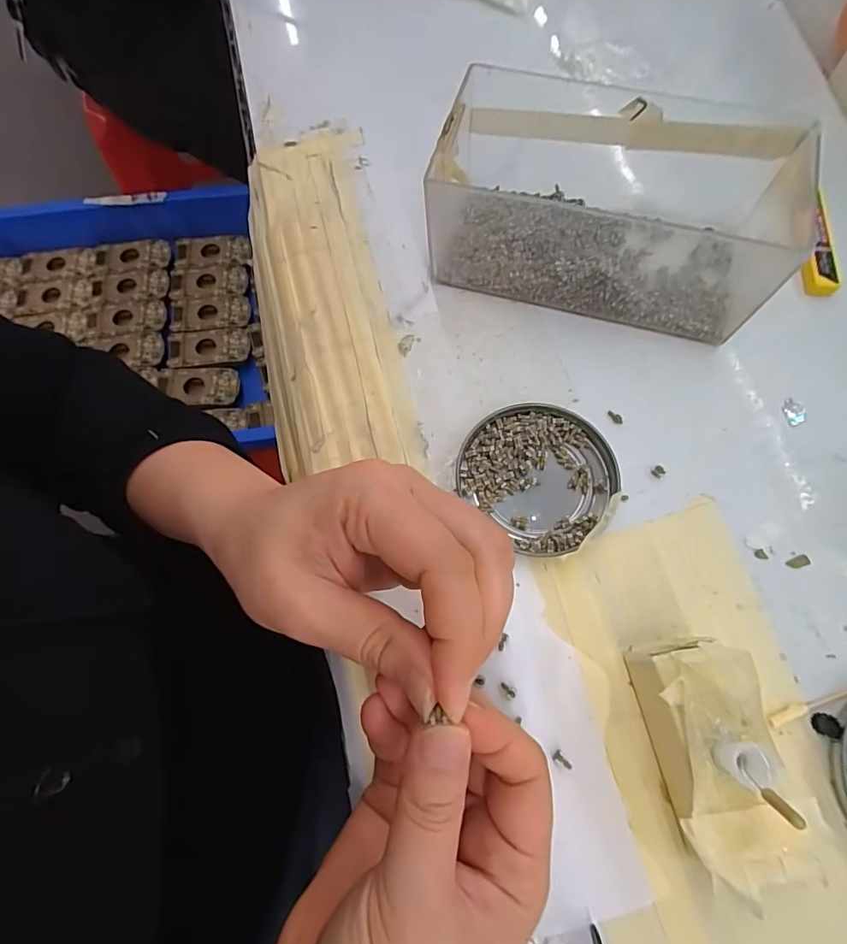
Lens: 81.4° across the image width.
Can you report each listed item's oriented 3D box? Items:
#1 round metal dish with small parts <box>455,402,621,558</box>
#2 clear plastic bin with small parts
[{"bbox_3d":[0.060,0.000,0.253,0.072,0.010,0.077,-1,70,2],"label":"round metal dish with small parts"},{"bbox_3d":[0.109,-0.149,0.277,0.201,0.064,0.109,18,71,8],"label":"clear plastic bin with small parts"}]

